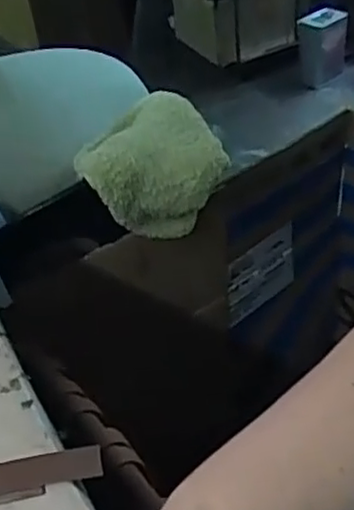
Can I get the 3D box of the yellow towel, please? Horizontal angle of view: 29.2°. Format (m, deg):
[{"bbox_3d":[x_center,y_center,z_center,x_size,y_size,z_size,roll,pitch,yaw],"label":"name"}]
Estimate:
[{"bbox_3d":[-0.031,-0.096,0.799,0.157,0.136,0.123,-12,40,-7],"label":"yellow towel"}]

